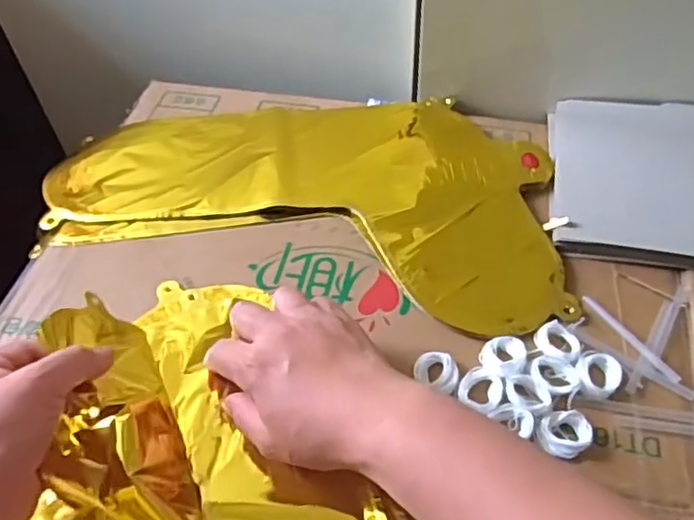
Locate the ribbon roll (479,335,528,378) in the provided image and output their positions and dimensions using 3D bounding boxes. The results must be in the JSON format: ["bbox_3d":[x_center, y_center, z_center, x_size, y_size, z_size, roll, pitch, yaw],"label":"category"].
[{"bbox_3d":[0.100,0.060,0.414,0.027,0.008,0.030,37,61,26],"label":"ribbon roll"}]

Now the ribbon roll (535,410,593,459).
[{"bbox_3d":[0.127,0.101,0.382,0.032,0.006,0.027,-10,52,-7],"label":"ribbon roll"}]

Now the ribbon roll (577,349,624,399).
[{"bbox_3d":[0.157,0.070,0.406,0.026,0.008,0.033,16,54,13],"label":"ribbon roll"}]

